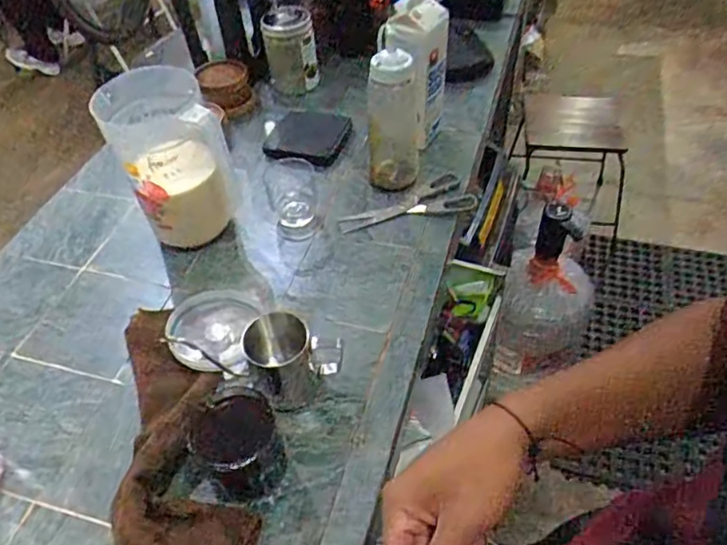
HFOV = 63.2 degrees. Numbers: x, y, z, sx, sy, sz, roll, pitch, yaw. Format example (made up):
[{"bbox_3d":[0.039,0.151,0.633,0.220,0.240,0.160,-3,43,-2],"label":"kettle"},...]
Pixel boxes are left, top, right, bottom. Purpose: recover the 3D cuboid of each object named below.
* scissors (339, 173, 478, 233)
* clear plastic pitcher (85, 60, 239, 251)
[{"bbox_3d":[0.061,-0.104,0.867,0.195,0.017,0.079,-12,48,-6],"label":"scissors"},{"bbox_3d":[-0.250,-0.138,0.787,0.132,0.217,0.137,-19,49,-12],"label":"clear plastic pitcher"}]

